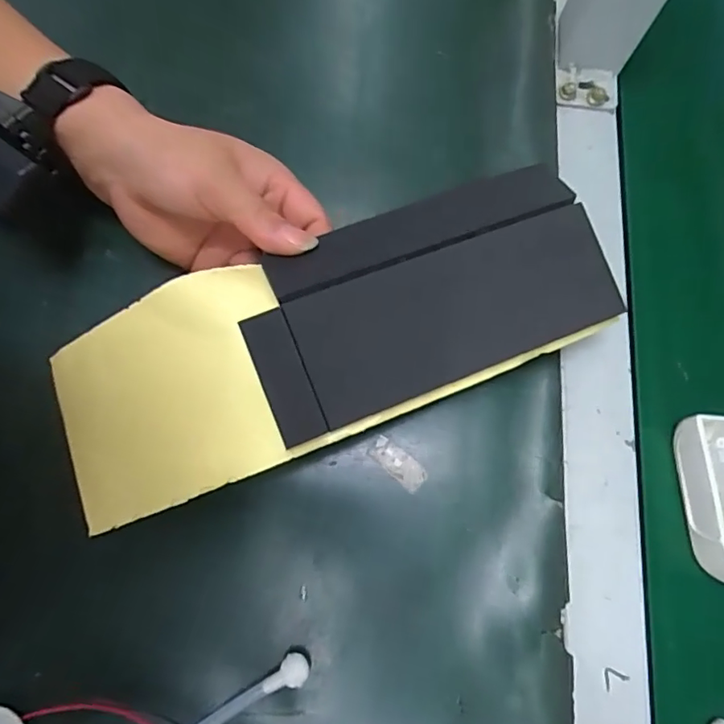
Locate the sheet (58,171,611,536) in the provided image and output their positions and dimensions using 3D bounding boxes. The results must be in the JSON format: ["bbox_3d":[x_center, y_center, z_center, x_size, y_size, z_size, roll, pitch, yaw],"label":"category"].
[{"bbox_3d":[-0.019,-0.011,0.252,0.281,0.041,0.094,-22,77,0],"label":"sheet"}]

